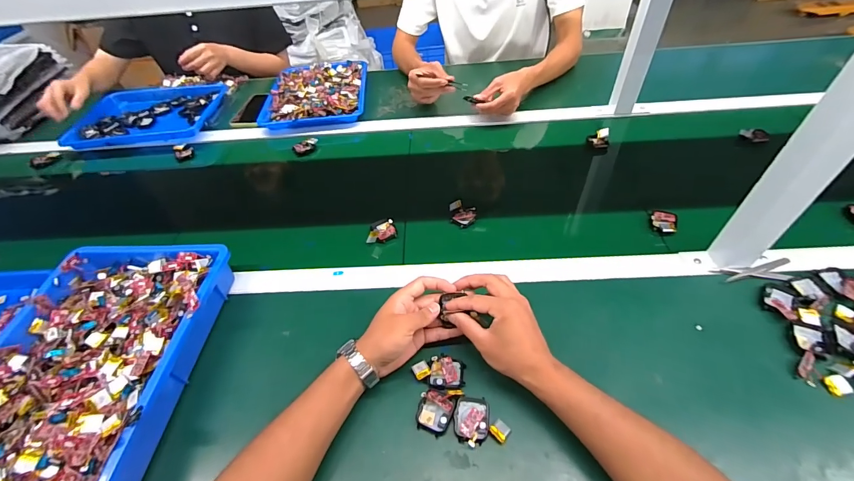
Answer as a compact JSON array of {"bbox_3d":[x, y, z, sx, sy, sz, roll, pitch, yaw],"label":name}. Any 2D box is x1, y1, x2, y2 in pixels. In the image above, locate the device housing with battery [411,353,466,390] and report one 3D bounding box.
[{"bbox_3d":[0.015,0.163,0.458,0.062,0.011,0.039,1,49,6],"label":"device housing with battery"}]

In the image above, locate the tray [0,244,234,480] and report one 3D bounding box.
[{"bbox_3d":[-0.423,0.162,0.458,0.248,0.061,0.382,0,49,5],"label":"tray"}]

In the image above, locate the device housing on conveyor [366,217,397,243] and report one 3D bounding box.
[{"bbox_3d":[-0.079,-0.018,0.630,0.053,0.020,0.041,-19,50,-11],"label":"device housing on conveyor"}]

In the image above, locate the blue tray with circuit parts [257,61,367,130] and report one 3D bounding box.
[{"bbox_3d":[-0.279,-0.390,0.959,0.246,0.045,0.316,-3,49,3],"label":"blue tray with circuit parts"}]

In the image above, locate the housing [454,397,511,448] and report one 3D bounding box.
[{"bbox_3d":[0.061,0.203,0.421,0.059,0.011,0.051,-2,49,3],"label":"housing"}]

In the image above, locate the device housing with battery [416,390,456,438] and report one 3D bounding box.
[{"bbox_3d":[0.009,0.197,0.428,0.039,0.014,0.045,15,52,18],"label":"device housing with battery"}]

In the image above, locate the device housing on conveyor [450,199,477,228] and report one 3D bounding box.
[{"bbox_3d":[0.063,-0.047,0.647,0.044,0.012,0.061,-3,49,3],"label":"device housing on conveyor"}]

